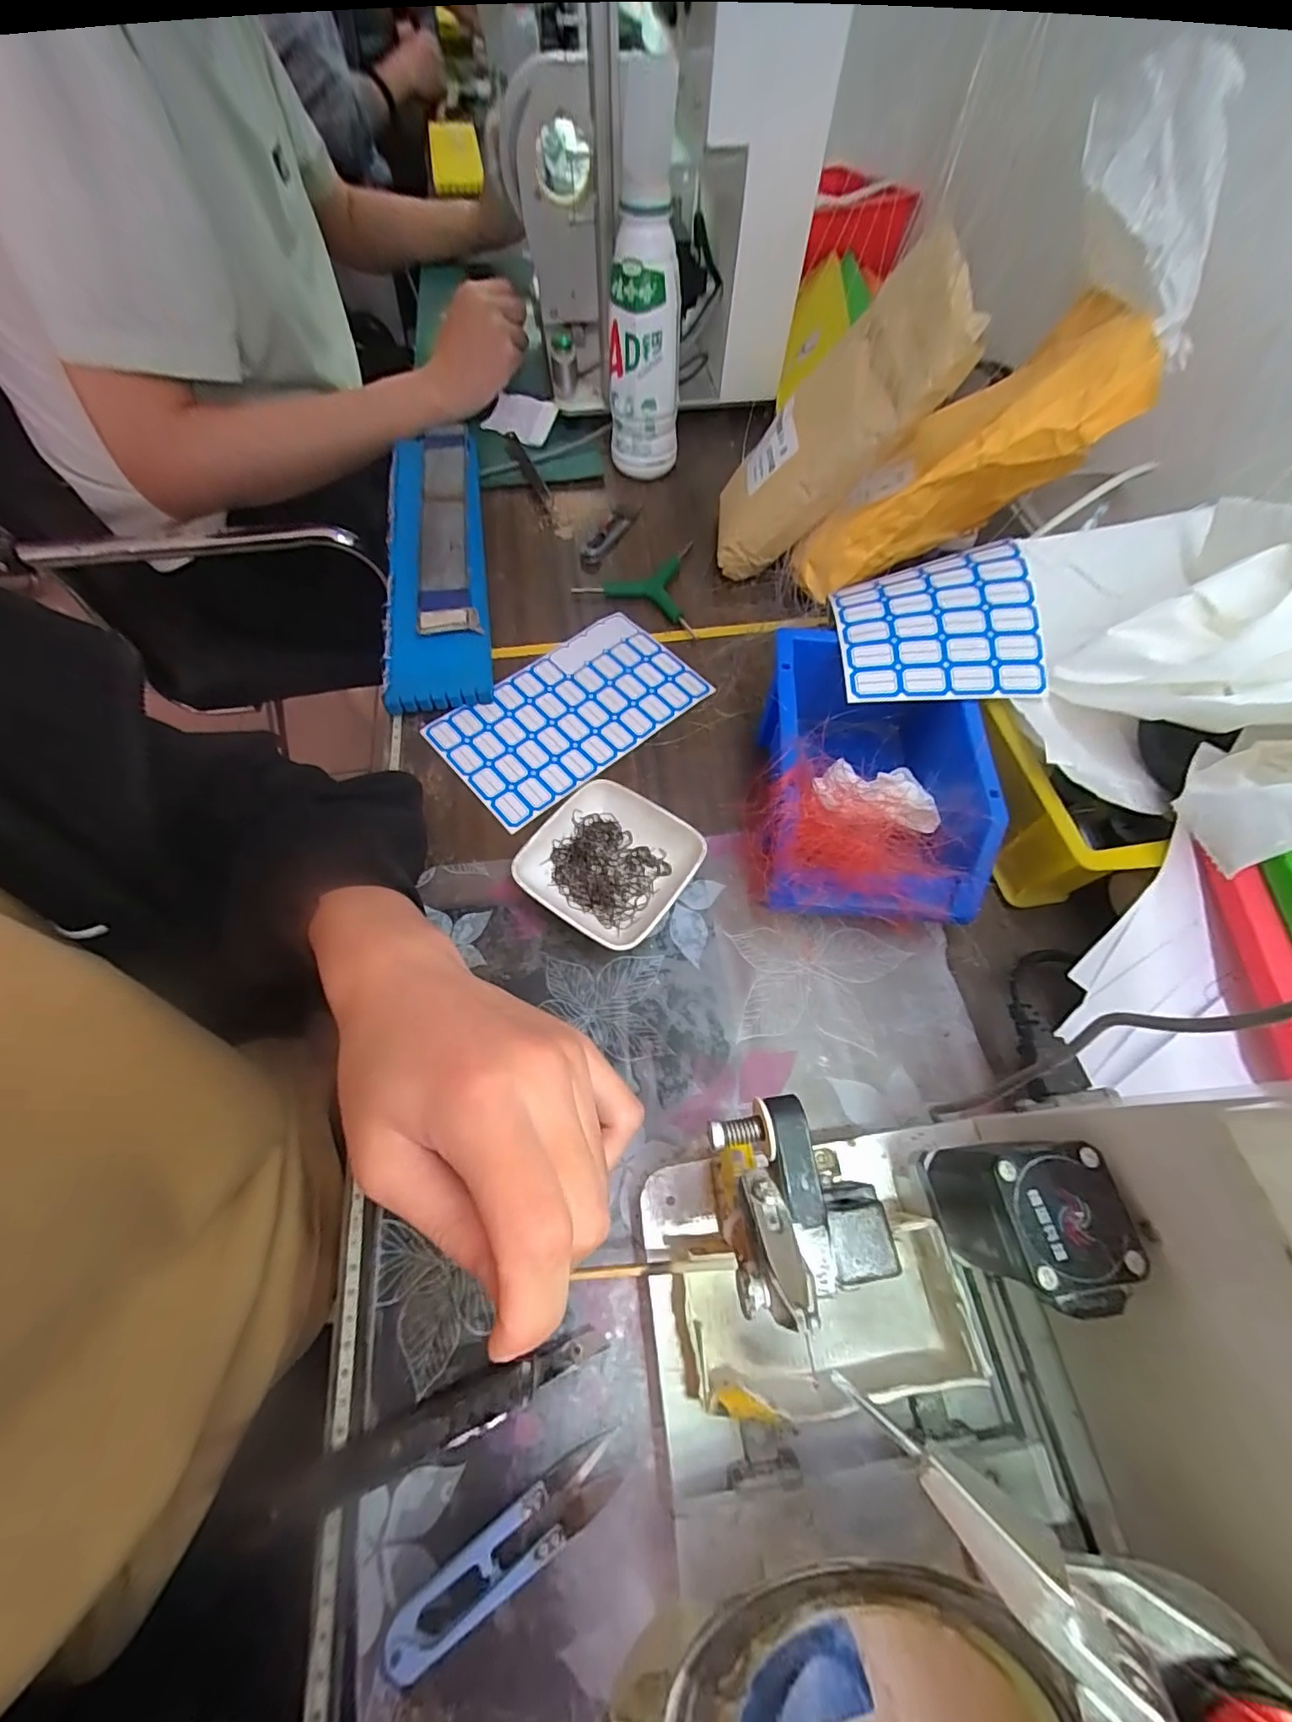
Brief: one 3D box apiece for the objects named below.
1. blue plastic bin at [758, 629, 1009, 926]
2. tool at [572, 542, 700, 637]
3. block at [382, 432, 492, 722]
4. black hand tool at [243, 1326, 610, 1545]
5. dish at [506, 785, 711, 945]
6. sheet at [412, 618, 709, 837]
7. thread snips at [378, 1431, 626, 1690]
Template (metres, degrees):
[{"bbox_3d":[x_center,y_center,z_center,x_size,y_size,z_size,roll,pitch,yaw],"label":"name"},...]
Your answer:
[{"bbox_3d":[0.133,-0.049,0.356,0.133,0.084,0.178,5,63,2],"label":"blue plastic bin"},{"bbox_3d":[-0.011,-0.249,0.493,0.105,0.018,0.109,-1,63,-1],"label":"tool"},{"bbox_3d":[-0.185,-0.271,0.482,0.087,0.024,0.328,-12,68,1],"label":"block"},{"bbox_3d":[-0.090,0.245,0.240,0.148,0.013,0.021,-21,65,-11],"label":"black hand tool"},{"bbox_3d":[-0.022,0.002,0.359,0.093,0.026,0.099,35,68,16],"label":"dish"},{"bbox_3d":[-0.058,-0.117,0.431,0.197,0.006,0.118,-39,70,-19],"label":"sheet"},{"bbox_3d":[-0.055,0.280,0.225,0.100,0.010,0.022,-31,67,-15],"label":"thread snips"}]

